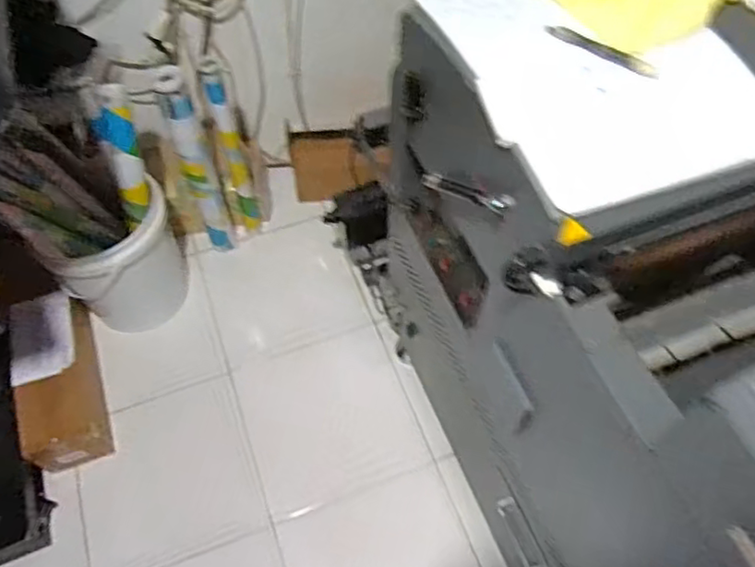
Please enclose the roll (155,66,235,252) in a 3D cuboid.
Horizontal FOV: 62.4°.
[{"bbox_3d":[-0.456,-0.276,1.624,0.078,0.594,0.084,0,58,0],"label":"roll"}]

